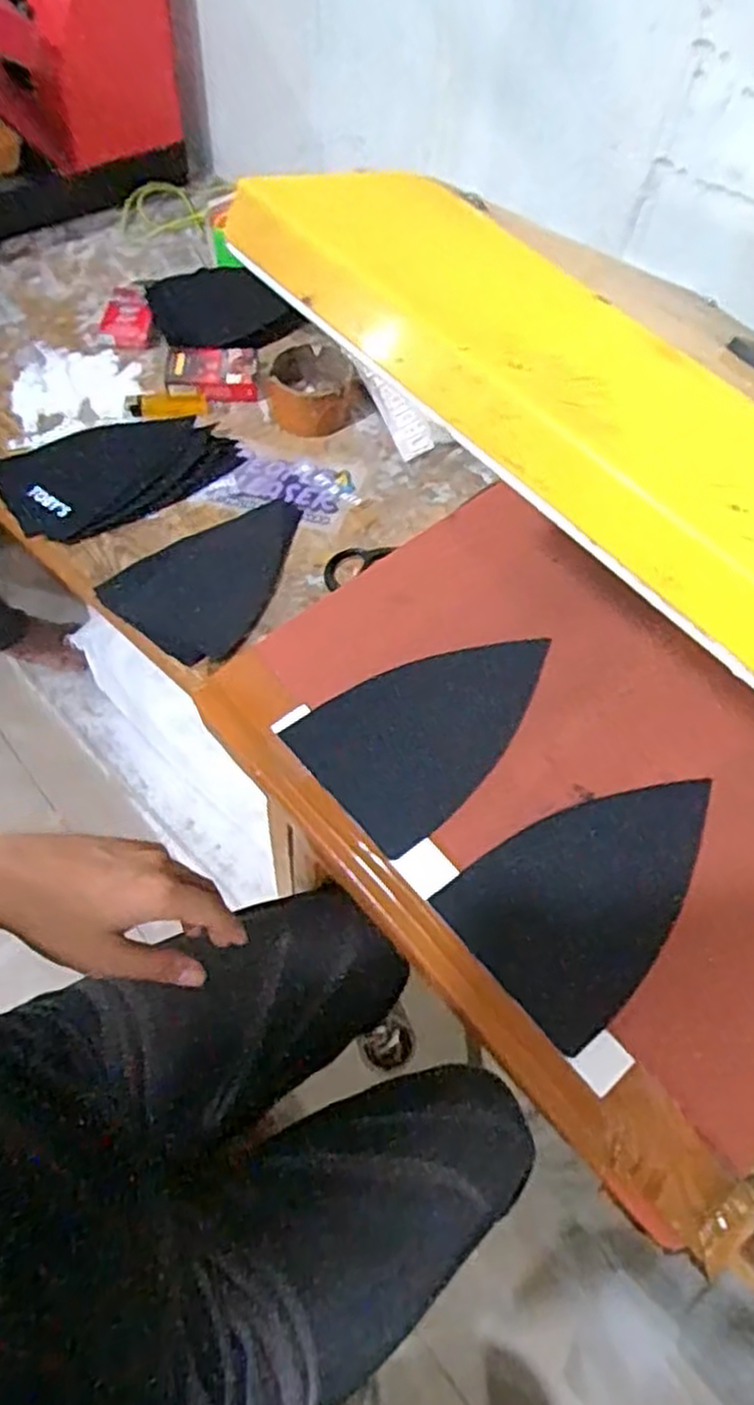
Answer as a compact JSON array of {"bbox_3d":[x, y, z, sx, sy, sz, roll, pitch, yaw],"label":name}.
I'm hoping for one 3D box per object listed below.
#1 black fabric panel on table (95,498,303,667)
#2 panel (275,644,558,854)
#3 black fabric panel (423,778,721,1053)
[{"bbox_3d":[-0.137,-0.117,0.698,0.125,0.009,0.187,36,63,16],"label":"black fabric panel on table"},{"bbox_3d":[0.036,0.009,0.467,0.158,0.004,0.098,-37,66,-19],"label":"panel"},{"bbox_3d":[0.122,0.099,0.418,0.158,0.004,0.097,-32,66,-18],"label":"black fabric panel"}]

